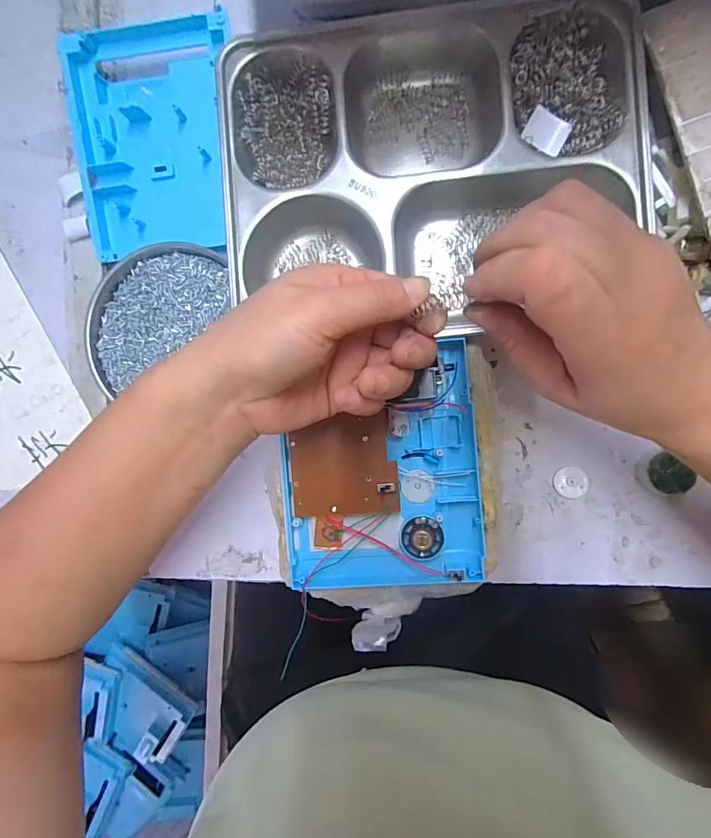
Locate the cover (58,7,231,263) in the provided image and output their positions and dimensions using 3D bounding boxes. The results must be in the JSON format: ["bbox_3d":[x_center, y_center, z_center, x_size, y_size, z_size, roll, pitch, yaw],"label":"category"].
[{"bbox_3d":[-0.152,-0.207,0.316,0.121,0.033,0.160,-3,92,5],"label":"cover"}]

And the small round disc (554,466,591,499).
[{"bbox_3d":[0.162,0.048,0.316,0.024,0.004,0.023,0,92,5],"label":"small round disc"}]

